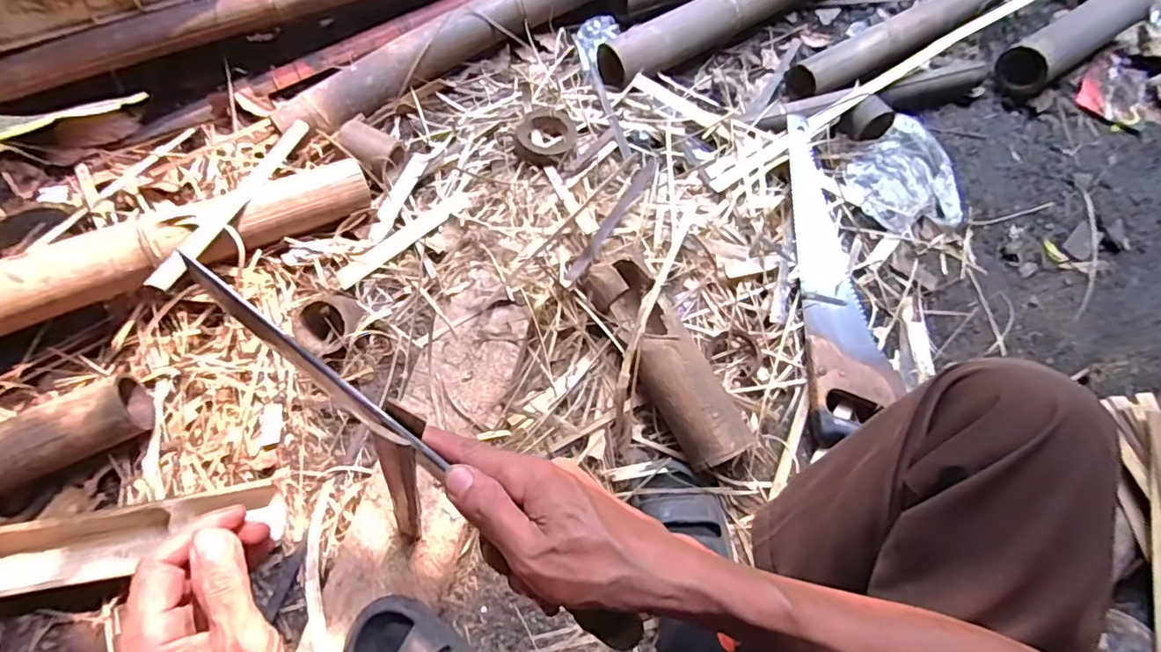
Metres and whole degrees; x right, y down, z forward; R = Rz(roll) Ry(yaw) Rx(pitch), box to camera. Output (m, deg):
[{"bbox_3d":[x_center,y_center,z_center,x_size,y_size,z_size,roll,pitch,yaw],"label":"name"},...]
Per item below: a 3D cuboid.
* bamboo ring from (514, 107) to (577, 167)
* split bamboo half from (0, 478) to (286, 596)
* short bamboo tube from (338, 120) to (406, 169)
[{"bbox_3d":[-0.053,-0.290,0.893,0.091,0.023,0.104,1,65,-3],"label":"bamboo ring"},{"bbox_3d":[-0.547,0.246,0.640,0.415,0.041,0.081,-10,66,-8],"label":"split bamboo half"},{"bbox_3d":[-0.316,-0.266,0.865,0.088,0.044,0.058,31,67,11],"label":"short bamboo tube"}]

